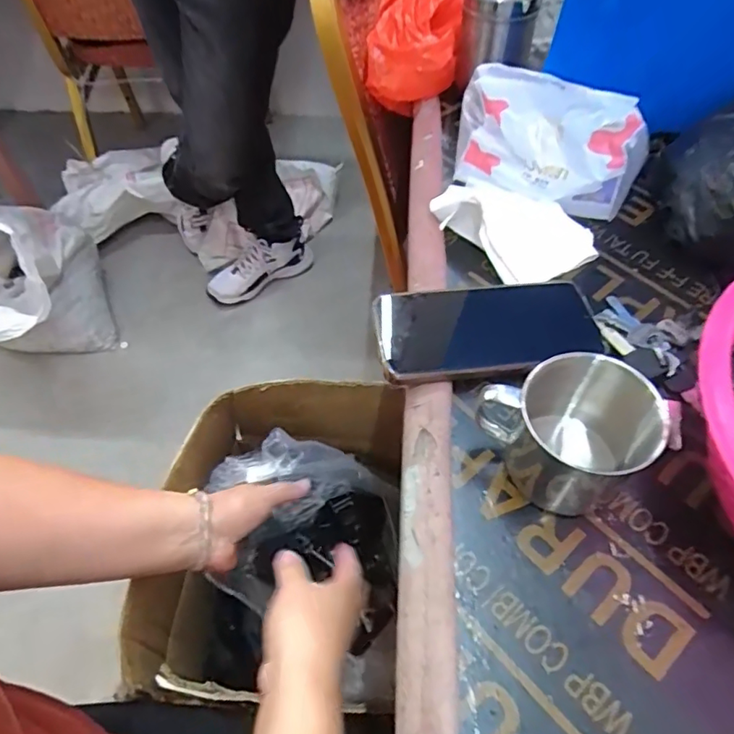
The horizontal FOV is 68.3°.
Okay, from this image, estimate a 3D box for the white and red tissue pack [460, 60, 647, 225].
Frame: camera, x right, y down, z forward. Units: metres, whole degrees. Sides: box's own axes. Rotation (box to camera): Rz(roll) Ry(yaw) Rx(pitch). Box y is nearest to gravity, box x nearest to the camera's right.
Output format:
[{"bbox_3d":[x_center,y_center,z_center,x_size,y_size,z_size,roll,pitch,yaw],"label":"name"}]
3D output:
[{"bbox_3d":[0.153,-0.189,0.470,0.158,0.091,0.058,25,60,18],"label":"white and red tissue pack"}]

